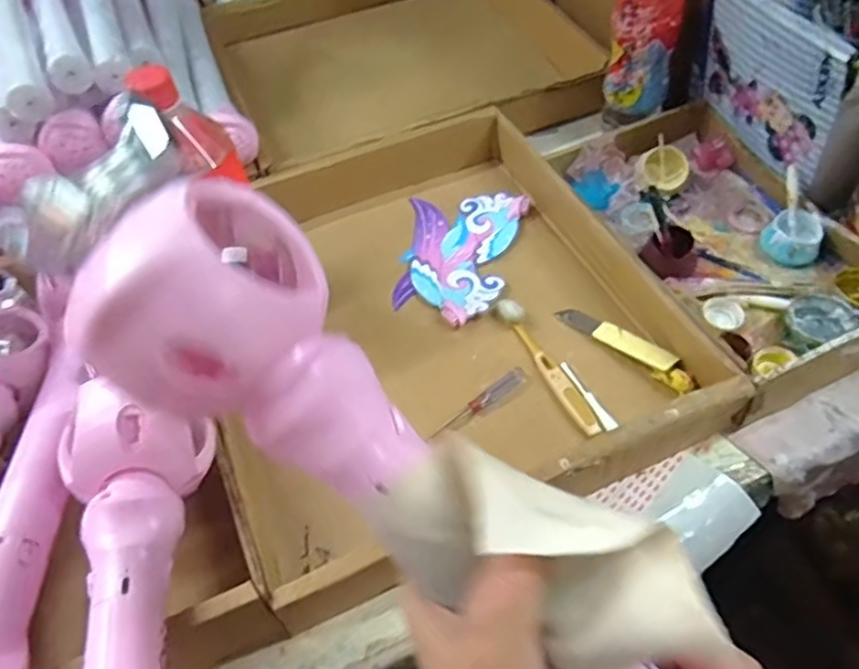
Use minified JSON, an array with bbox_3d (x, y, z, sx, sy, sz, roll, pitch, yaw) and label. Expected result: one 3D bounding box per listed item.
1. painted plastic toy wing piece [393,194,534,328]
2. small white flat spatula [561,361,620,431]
[{"bbox_3d":[0.030,-0.074,0.601,0.109,0.015,0.163,3,54,6],"label":"painted plastic toy wing piece"},{"bbox_3d":[0.120,0.047,0.501,0.012,0.004,0.066,-25,56,-15],"label":"small white flat spatula"}]

